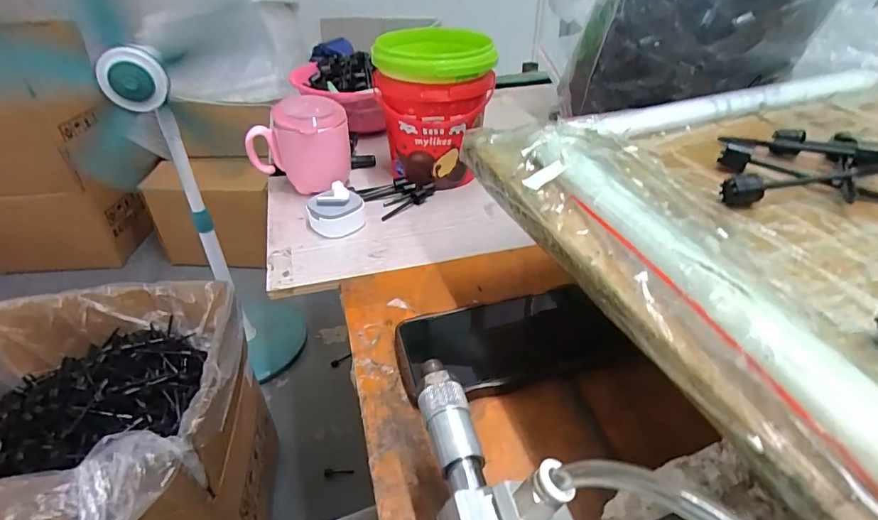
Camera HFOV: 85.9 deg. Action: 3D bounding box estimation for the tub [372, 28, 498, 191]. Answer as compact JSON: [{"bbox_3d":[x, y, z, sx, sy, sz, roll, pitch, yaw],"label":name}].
[{"bbox_3d":[-0.005,-0.172,0.555,0.133,0.156,0.123,-1,36,-1],"label":"tub"}]

